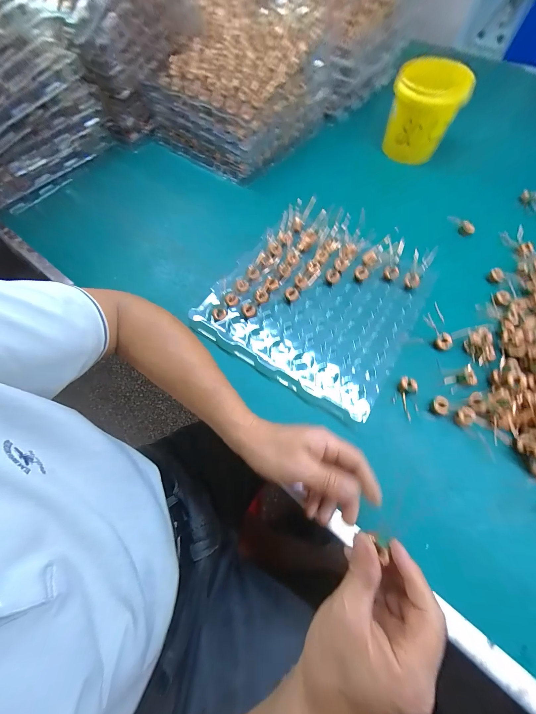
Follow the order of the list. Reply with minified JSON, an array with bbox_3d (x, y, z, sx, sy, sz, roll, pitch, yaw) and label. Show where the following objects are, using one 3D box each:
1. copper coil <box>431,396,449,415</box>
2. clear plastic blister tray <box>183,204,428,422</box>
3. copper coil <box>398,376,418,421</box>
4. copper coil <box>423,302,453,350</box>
[{"bbox_3d":[0.222,0.062,0.326,0.019,0.007,0.023,20,68,9],"label":"copper coil"},{"bbox_3d":[0.079,-0.100,0.399,0.291,0.029,0.304,31,71,14],"label":"clear plastic blister tray"},{"bbox_3d":[0.183,0.053,0.334,0.021,0.014,0.055,14,66,10],"label":"copper coil"},{"bbox_3d":[0.247,-0.044,0.369,0.025,0.005,0.069,-11,78,-2],"label":"copper coil"}]

